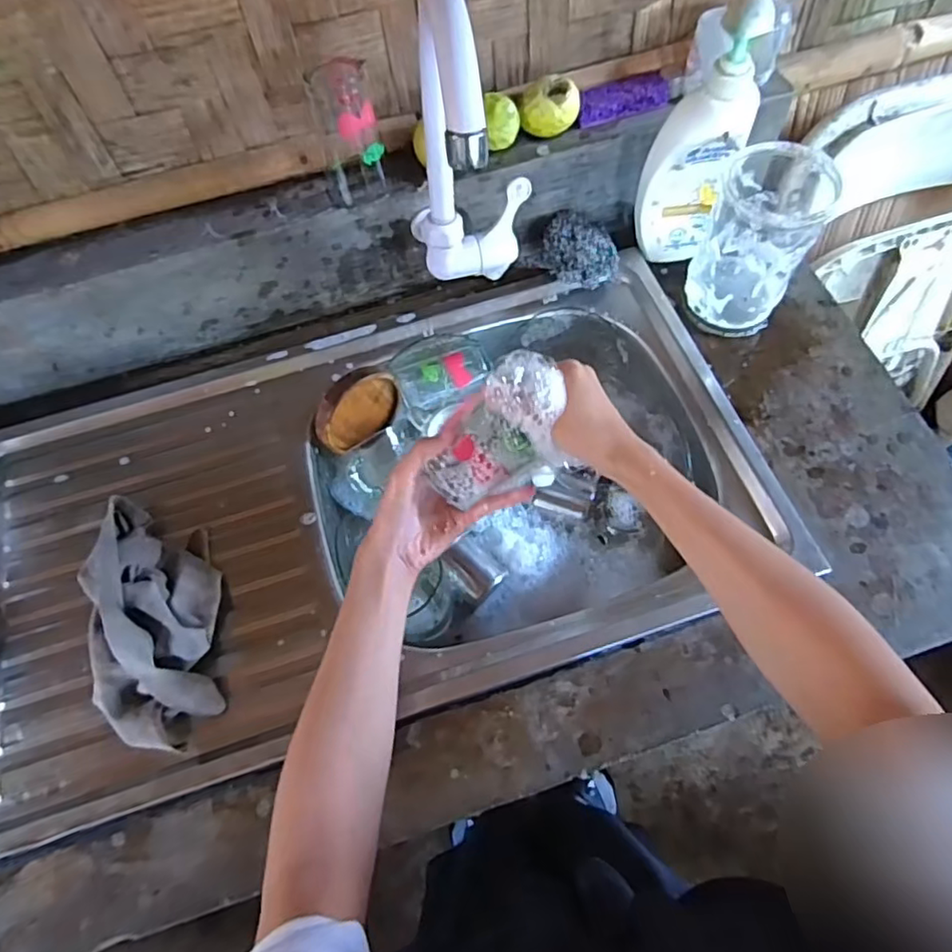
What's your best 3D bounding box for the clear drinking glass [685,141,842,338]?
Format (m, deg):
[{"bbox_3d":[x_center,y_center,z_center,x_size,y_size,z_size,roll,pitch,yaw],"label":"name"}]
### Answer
[{"bbox_3d":[0.271,-0.225,0.594,0.099,0.147,0.104,-1,66,2],"label":"clear drinking glass"}]

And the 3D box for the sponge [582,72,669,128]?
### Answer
[{"bbox_3d":[0.149,-0.383,0.620,0.094,0.025,0.035,-13,66,-3],"label":"sponge"}]

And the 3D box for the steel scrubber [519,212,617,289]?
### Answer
[{"bbox_3d":[0.111,-0.244,0.669,0.077,0.051,0.096,-39,70,-14],"label":"steel scrubber"}]

